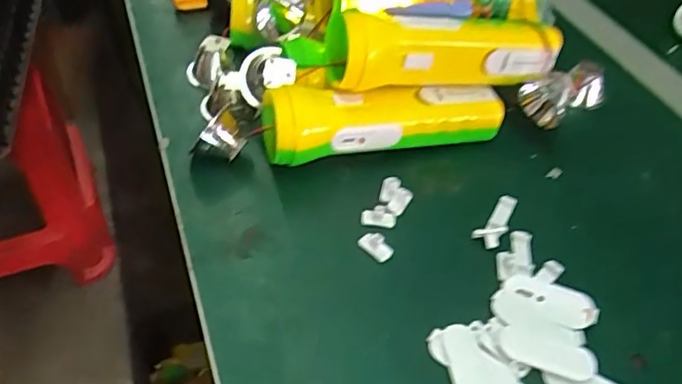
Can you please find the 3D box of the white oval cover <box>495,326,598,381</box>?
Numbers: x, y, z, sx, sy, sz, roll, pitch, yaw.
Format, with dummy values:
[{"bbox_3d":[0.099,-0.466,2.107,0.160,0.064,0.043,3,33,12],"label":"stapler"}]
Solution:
[{"bbox_3d":[0.107,0.084,0.300,0.050,0.005,0.019,16,47,8],"label":"white oval cover"}]

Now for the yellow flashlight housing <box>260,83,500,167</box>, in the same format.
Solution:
[{"bbox_3d":[0.030,-0.053,0.393,0.161,0.047,0.043,-8,49,-15],"label":"yellow flashlight housing"}]

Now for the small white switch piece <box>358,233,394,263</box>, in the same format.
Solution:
[{"bbox_3d":[0.021,0.031,0.341,0.020,0.010,0.010,34,52,23],"label":"small white switch piece"}]

